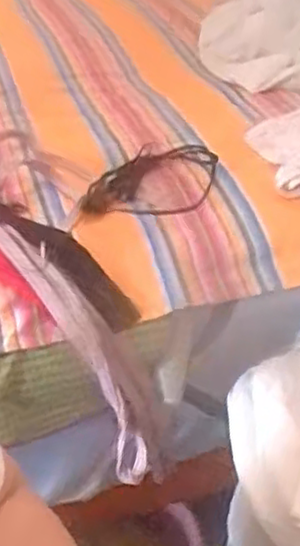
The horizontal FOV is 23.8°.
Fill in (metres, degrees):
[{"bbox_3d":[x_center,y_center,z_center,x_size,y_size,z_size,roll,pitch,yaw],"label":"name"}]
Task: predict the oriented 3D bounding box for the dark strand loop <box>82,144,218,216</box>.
[{"bbox_3d":[0.008,-0.100,0.774,0.106,0.025,0.170,22,46,30],"label":"dark strand loop"}]

